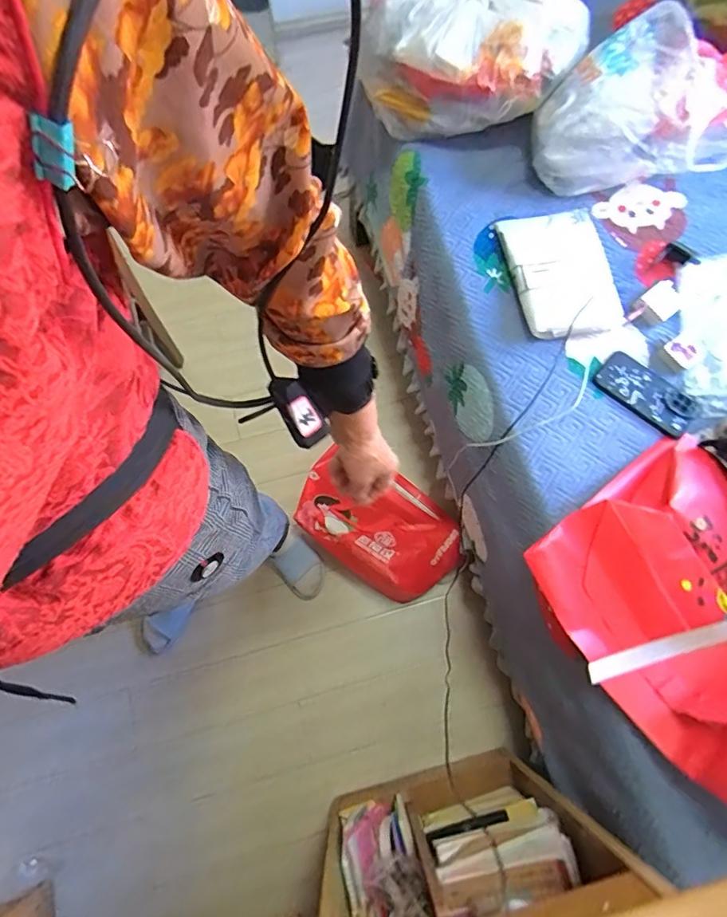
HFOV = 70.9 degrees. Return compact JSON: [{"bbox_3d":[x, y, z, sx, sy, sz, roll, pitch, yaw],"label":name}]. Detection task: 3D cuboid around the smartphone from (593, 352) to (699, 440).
[{"bbox_3d":[0.466,-0.106,0.843,0.161,0.015,0.075,40,75,11],"label":"smartphone"}]

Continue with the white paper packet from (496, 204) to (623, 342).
[{"bbox_3d":[0.343,-0.330,0.895,0.172,0.041,0.247,-10,72,-5],"label":"white paper packet"}]

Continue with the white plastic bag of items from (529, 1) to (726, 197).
[{"bbox_3d":[0.487,-0.612,0.907,0.350,0.198,0.219,2,71,-1],"label":"white plastic bag of items"}]

